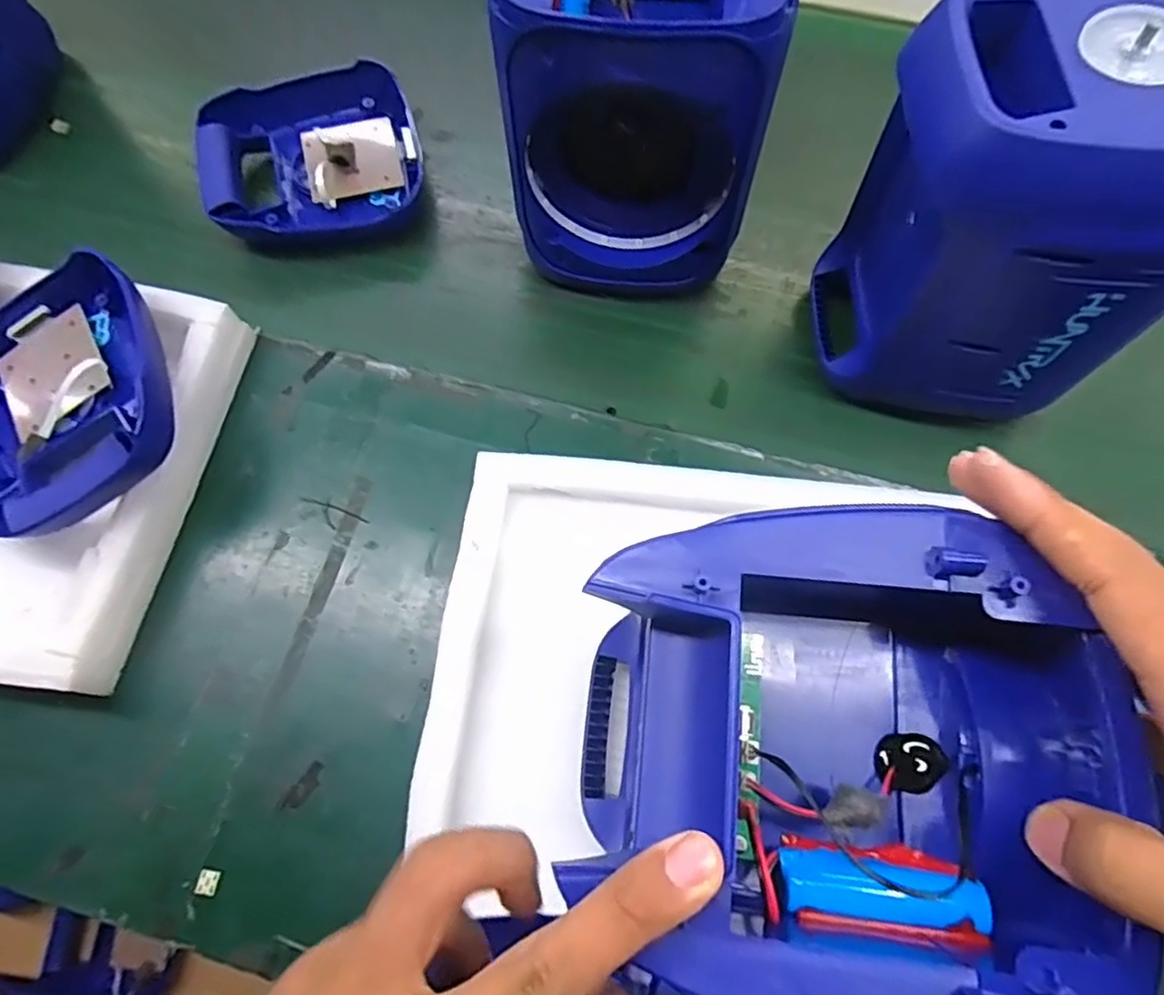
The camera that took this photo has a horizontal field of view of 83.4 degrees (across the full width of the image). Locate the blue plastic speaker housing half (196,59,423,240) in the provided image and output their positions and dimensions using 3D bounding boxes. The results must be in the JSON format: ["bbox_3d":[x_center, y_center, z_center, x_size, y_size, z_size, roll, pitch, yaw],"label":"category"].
[{"bbox_3d":[-0.232,-0.292,0.572,0.181,0.064,0.164,-27,72,-9],"label":"blue plastic speaker housing half"}]

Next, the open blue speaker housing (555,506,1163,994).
[{"bbox_3d":[0.089,0.087,0.224,0.171,0.057,0.158,7,70,3],"label":"open blue speaker housing"}]

